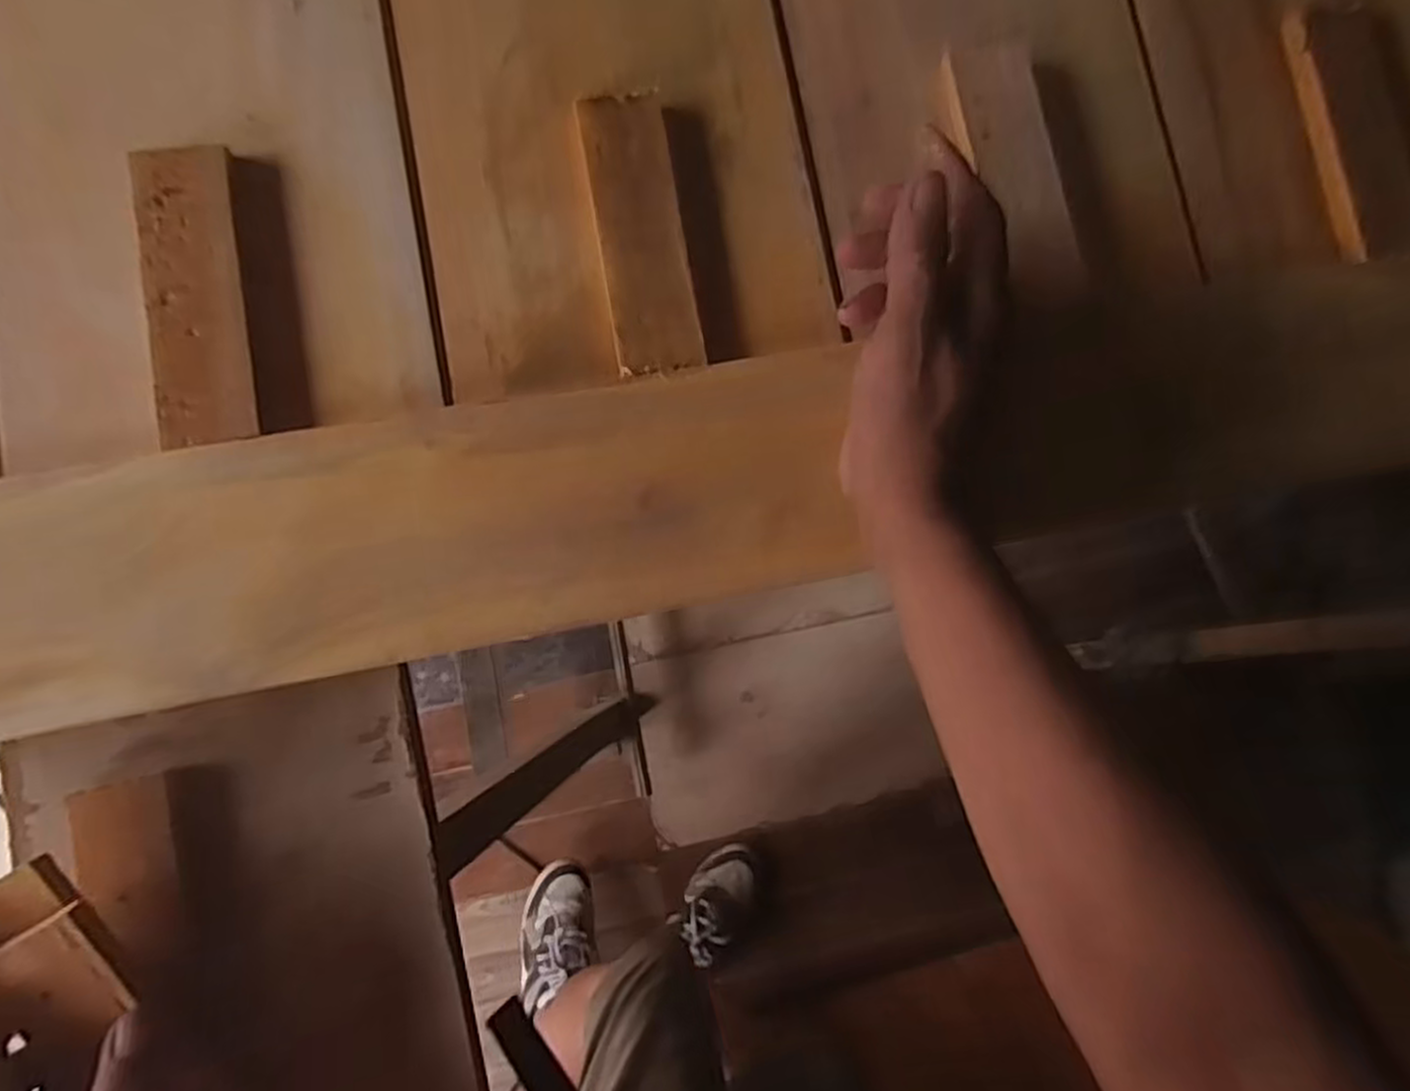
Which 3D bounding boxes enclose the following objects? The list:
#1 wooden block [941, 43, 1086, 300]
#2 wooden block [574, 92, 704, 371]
[{"bbox_3d":[0.167,-0.206,0.425,0.050,0.015,0.143,-16,86,-7],"label":"wooden block"},{"bbox_3d":[-0.033,-0.160,0.406,0.044,0.014,0.148,-9,84,-6],"label":"wooden block"}]

